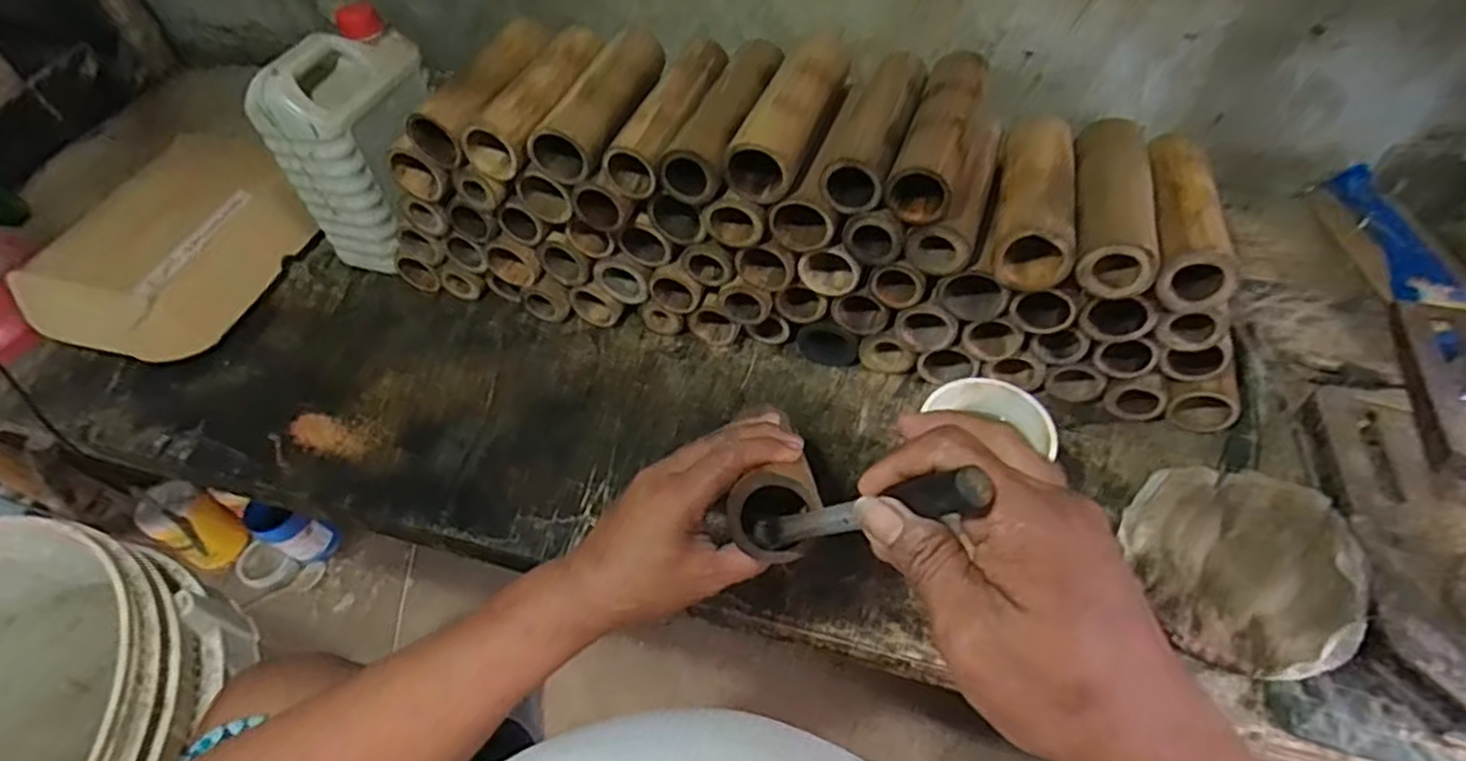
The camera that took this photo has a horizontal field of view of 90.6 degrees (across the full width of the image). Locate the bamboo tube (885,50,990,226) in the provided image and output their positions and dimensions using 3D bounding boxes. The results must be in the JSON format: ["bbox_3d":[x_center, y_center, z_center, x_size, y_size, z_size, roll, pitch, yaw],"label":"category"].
[{"bbox_3d":[0.168,-0.200,0.585,0.047,0.048,0.178,14,53,17],"label":"bamboo tube"}]

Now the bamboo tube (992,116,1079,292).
[{"bbox_3d":[0.250,-0.158,0.602,0.058,0.056,0.181,9,52,14],"label":"bamboo tube"}]

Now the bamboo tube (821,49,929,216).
[{"bbox_3d":[0.121,-0.212,0.603,0.050,0.045,0.181,14,53,17],"label":"bamboo tube"}]

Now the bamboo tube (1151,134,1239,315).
[{"bbox_3d":[0.356,-0.133,0.576,0.050,0.053,0.171,9,52,14],"label":"bamboo tube"}]

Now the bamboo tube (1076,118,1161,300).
[{"bbox_3d":[0.305,-0.147,0.581,0.055,0.043,0.182,10,52,15],"label":"bamboo tube"}]

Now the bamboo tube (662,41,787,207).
[{"bbox_3d":[-0.003,-0.226,0.623,0.053,0.050,0.174,14,53,17],"label":"bamboo tube"}]

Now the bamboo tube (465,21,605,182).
[{"bbox_3d":[-0.175,-0.260,0.671,0.059,0.059,0.173,12,52,16],"label":"bamboo tube"}]

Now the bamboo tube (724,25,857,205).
[{"bbox_3d":[0.051,-0.225,0.605,0.057,0.060,0.182,16,54,19],"label":"bamboo tube"}]

